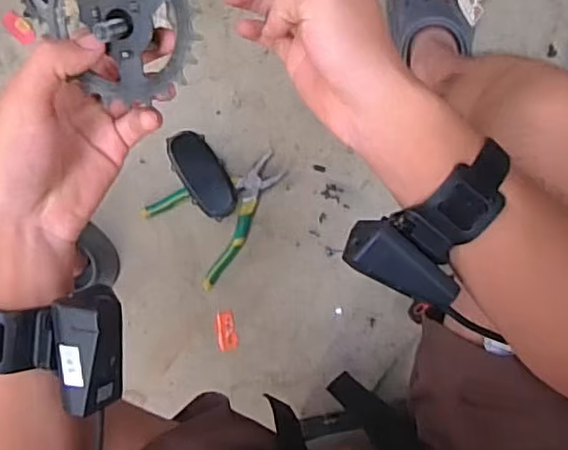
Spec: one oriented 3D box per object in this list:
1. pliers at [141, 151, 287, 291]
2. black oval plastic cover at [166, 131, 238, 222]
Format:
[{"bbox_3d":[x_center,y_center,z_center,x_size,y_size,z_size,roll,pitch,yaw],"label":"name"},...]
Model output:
[{"bbox_3d":[-0.076,-0.021,0.833,0.179,0.015,0.133,-39,93,2],"label":"pliers"},{"bbox_3d":[-0.107,-0.067,0.828,0.056,0.019,0.125,-33,81,2],"label":"black oval plastic cover"}]

